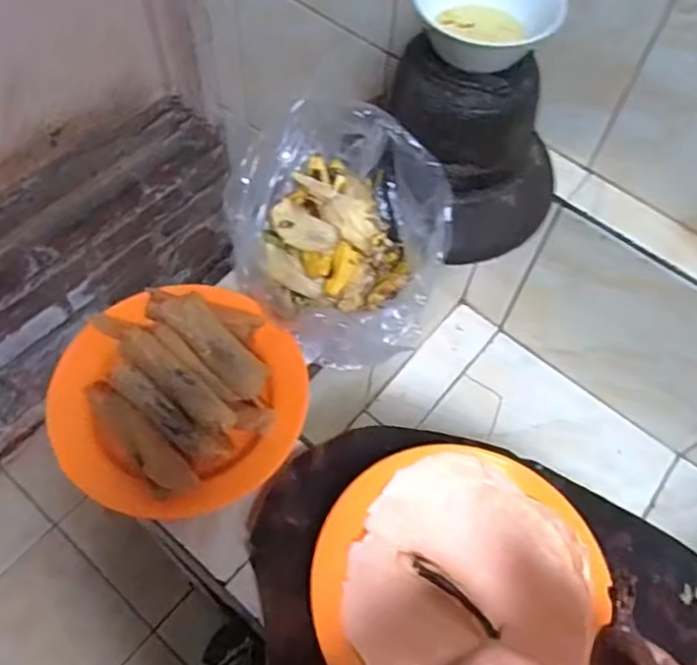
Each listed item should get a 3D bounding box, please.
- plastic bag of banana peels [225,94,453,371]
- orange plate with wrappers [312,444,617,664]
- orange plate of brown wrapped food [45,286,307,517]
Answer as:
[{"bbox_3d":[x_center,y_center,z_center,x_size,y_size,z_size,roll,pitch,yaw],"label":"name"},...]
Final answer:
[{"bbox_3d":[-0.014,-0.100,0.588,0.174,0.121,0.220,-36,68,-21],"label":"plastic bag of banana peels"},{"bbox_3d":[0.084,0.173,0.468,0.206,0.028,0.182,7,60,0],"label":"orange plate with wrappers"},{"bbox_3d":[-0.140,0.050,0.534,0.202,0.076,0.188,2,60,-3],"label":"orange plate of brown wrapped food"}]

